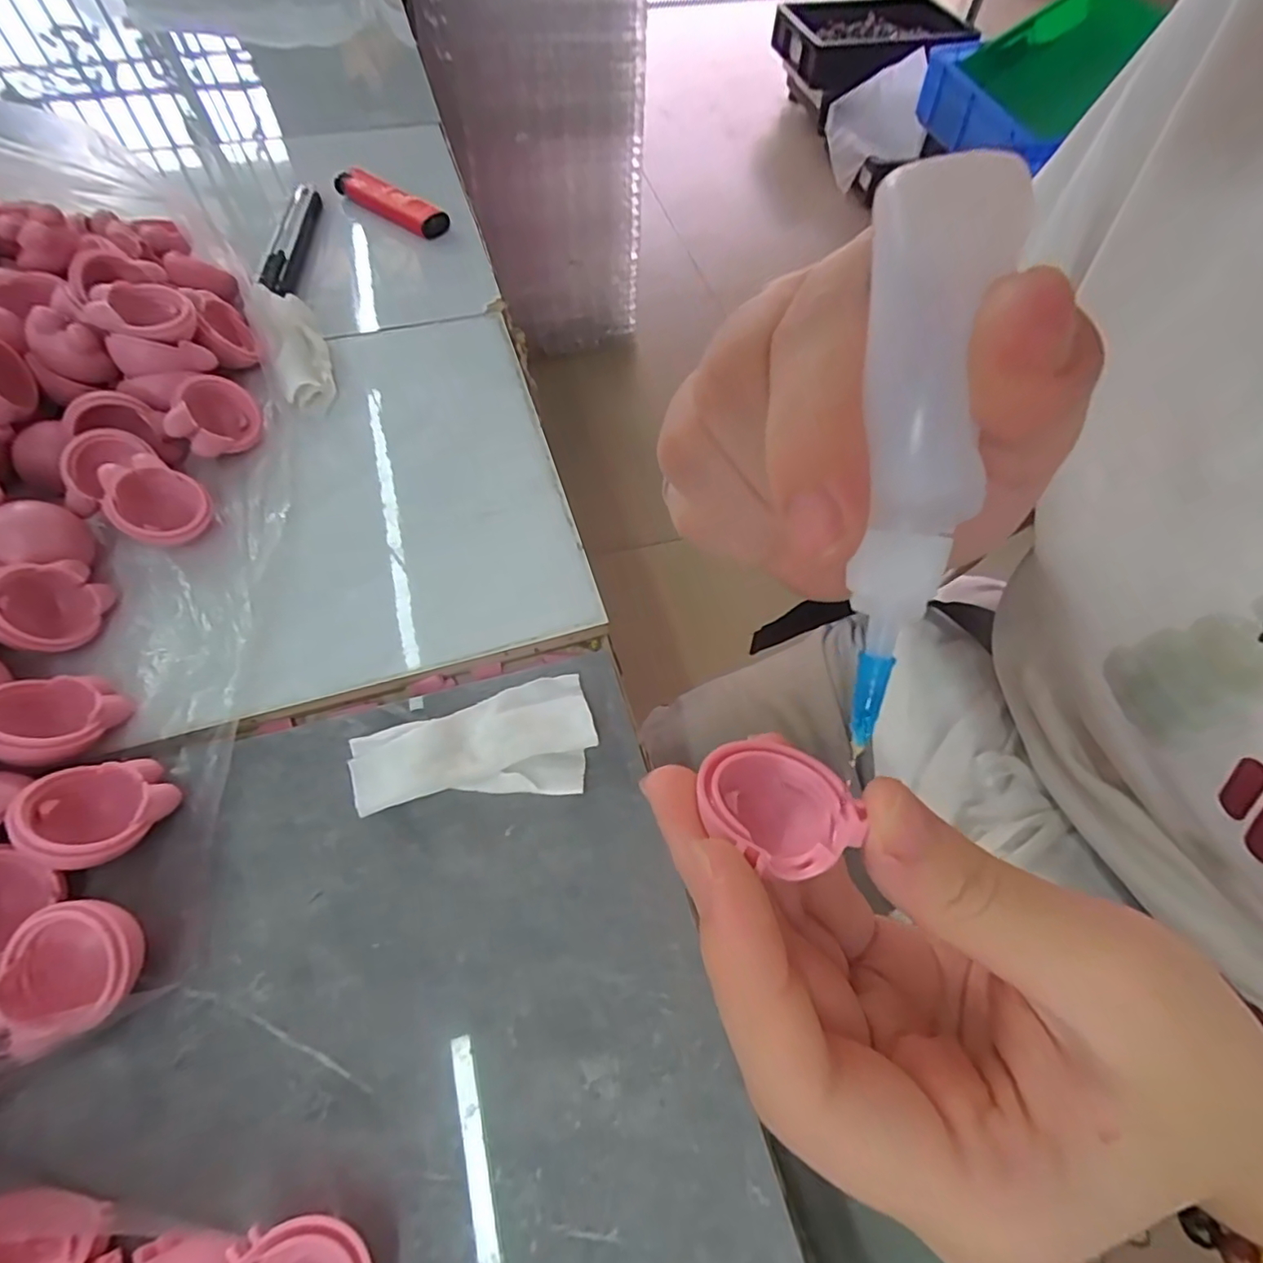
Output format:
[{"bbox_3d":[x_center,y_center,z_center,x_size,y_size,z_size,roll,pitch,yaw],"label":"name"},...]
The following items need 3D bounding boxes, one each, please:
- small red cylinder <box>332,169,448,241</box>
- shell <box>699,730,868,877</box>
[{"bbox_3d":[-0.138,-0.245,0.352,0.081,0.017,0.015,34,63,18],"label":"small red cylinder"},{"bbox_3d":[0.027,0.035,0.120,0.029,0.013,0.029,9,35,-6],"label":"shell"}]

